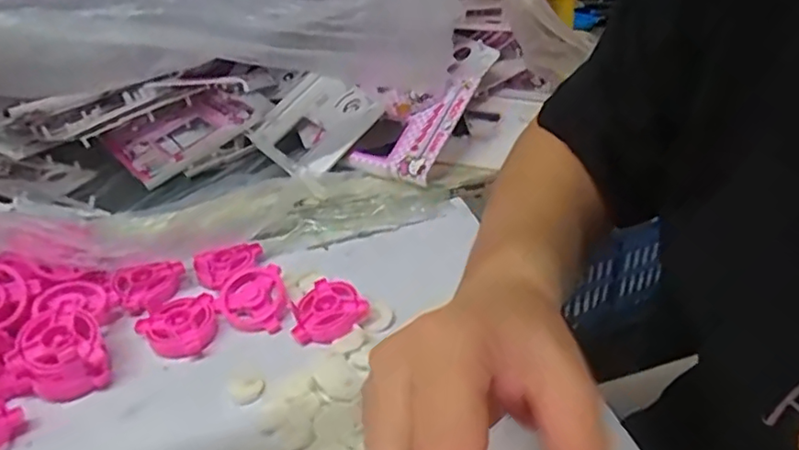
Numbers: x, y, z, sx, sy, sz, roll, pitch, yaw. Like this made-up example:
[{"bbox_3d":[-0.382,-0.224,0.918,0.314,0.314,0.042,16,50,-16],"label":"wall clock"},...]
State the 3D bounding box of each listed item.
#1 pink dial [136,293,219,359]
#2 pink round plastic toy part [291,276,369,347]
[{"bbox_3d":[-0.154,0.074,0.432,0.051,0.017,0.042,-26,40,-30],"label":"pink dial"},{"bbox_3d":[-0.056,0.061,0.434,0.051,0.015,0.052,-2,34,2],"label":"pink round plastic toy part"}]

